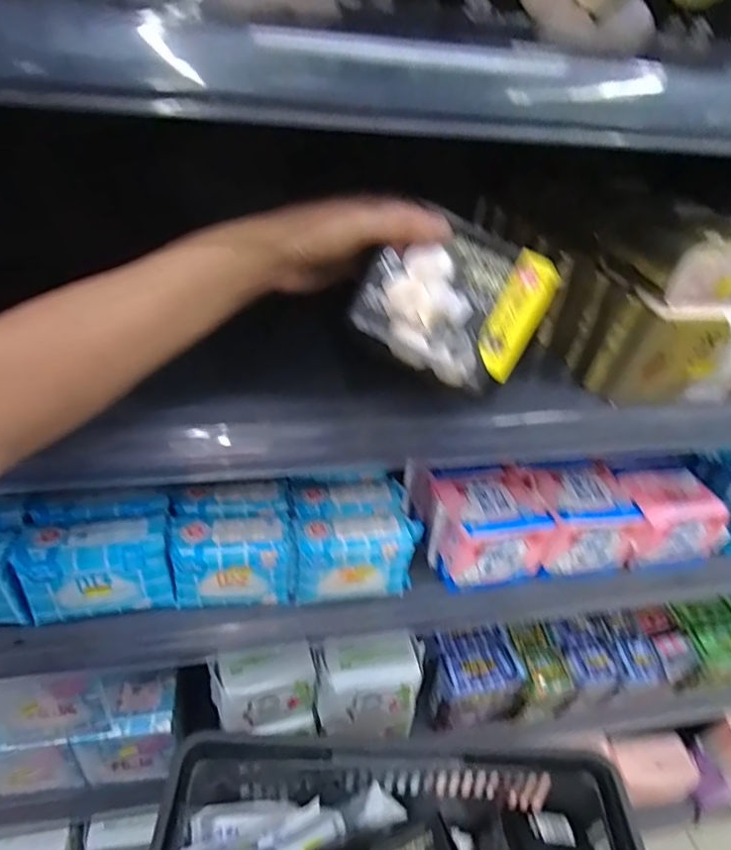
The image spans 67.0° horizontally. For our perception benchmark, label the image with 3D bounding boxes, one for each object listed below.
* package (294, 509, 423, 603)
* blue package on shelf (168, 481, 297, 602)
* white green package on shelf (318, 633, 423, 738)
[{"bbox_3d":[-0.009,0.129,0.553,0.121,0.079,0.048,-2,37,-11],"label":"package"},{"bbox_3d":[-0.132,0.118,0.552,0.110,0.083,0.091,-4,37,-13],"label":"blue package on shelf"},{"bbox_3d":[0.003,0.333,0.691,0.123,0.132,0.067,-4,38,-14],"label":"white green package on shelf"}]

